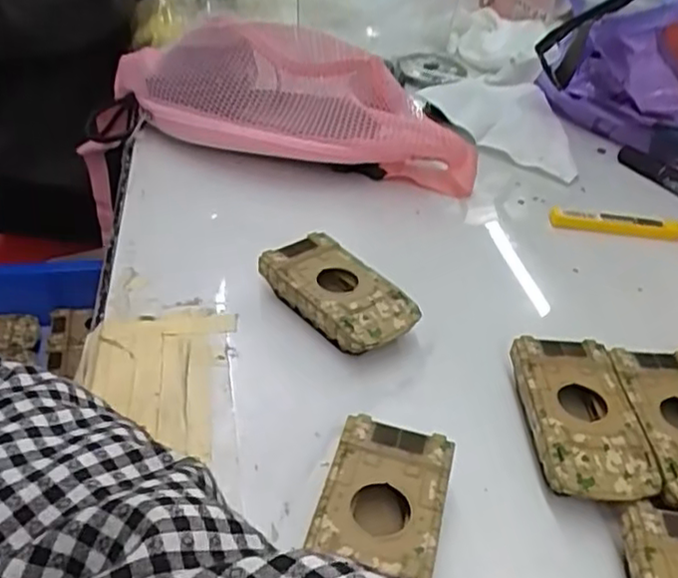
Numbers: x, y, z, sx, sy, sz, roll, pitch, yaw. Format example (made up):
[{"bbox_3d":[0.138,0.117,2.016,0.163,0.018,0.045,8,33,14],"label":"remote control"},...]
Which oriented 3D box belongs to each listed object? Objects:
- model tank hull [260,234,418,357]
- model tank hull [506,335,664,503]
[{"bbox_3d":[-0.001,0.005,0.398,0.049,0.027,0.092,-25,48,-34],"label":"model tank hull"},{"bbox_3d":[0.118,0.066,0.337,0.051,0.022,0.093,3,38,-4],"label":"model tank hull"}]

